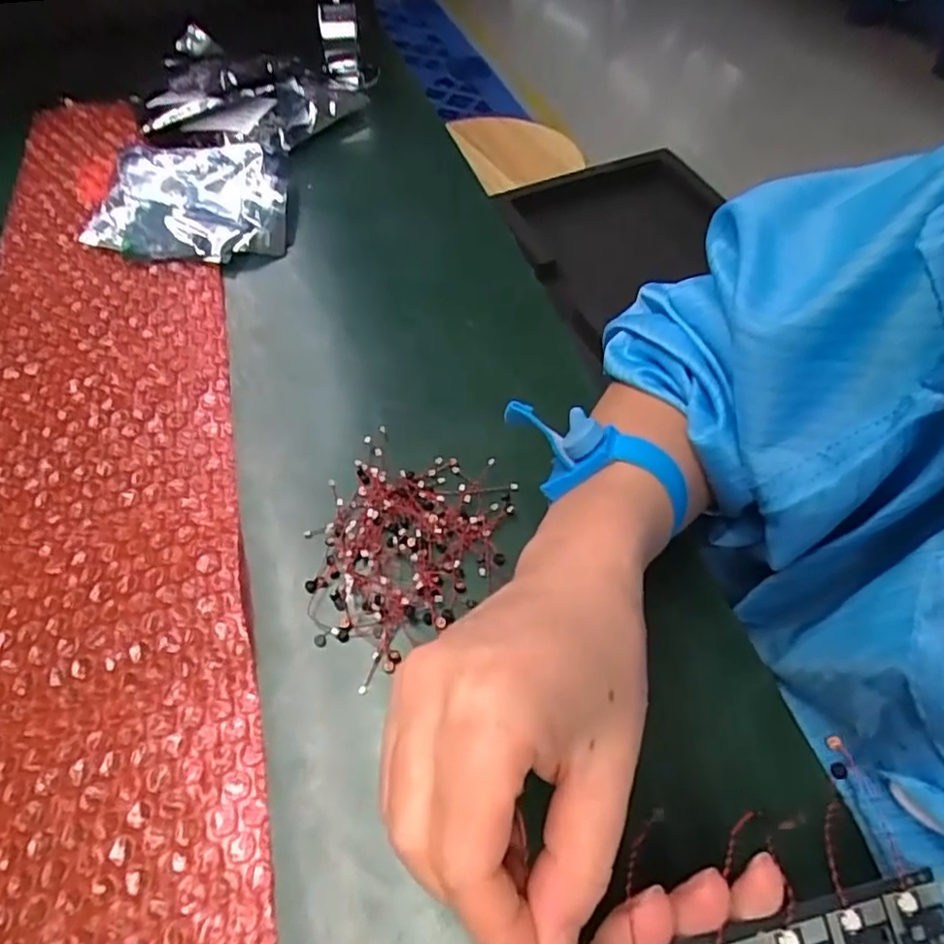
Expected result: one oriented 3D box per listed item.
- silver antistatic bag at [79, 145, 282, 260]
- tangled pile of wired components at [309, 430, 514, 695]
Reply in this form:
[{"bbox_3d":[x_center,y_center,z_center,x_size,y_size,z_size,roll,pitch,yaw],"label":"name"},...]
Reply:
[{"bbox_3d":[-0.186,-0.181,0.409,0.130,0.019,0.103,1,57,2],"label":"silver antistatic bag"},{"bbox_3d":[-0.028,0.033,0.282,0.081,0.012,0.105,10,58,7],"label":"tangled pile of wired components"}]

